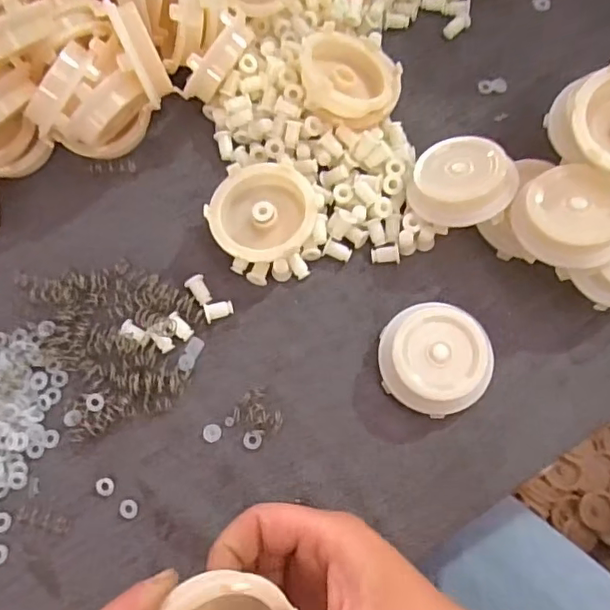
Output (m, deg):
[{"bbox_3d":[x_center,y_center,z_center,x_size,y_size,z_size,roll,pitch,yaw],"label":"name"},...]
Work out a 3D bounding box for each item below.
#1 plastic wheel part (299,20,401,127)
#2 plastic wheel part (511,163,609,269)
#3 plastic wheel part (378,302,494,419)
[{"bbox_3d":[0.027,-0.133,0.328,0.061,0.022,0.055,5,76,-13],"label":"plastic wheel part"},{"bbox_3d":[0.134,-0.045,0.283,0.053,0.014,0.052,-3,76,13],"label":"plastic wheel part"},{"bbox_3d":[0.068,0.028,0.293,0.056,0.023,0.055,-6,73,0],"label":"plastic wheel part"}]

